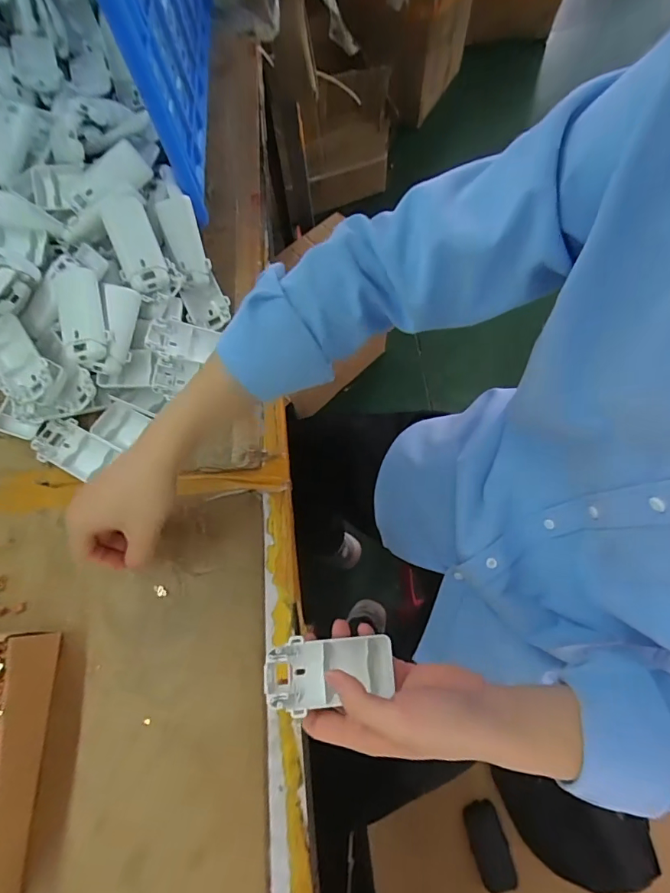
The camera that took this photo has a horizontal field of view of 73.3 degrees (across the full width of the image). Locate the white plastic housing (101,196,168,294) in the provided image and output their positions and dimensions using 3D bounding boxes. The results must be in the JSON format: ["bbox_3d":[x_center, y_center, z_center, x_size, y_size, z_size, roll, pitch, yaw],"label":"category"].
[{"bbox_3d":[-0.213,-0.214,0.480,0.045,0.015,0.094,-19,102,-5],"label":"white plastic housing"}]

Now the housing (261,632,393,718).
[{"bbox_3d":[-0.004,0.167,0.338,0.095,0.016,0.048,-8,69,-7],"label":"housing"}]

